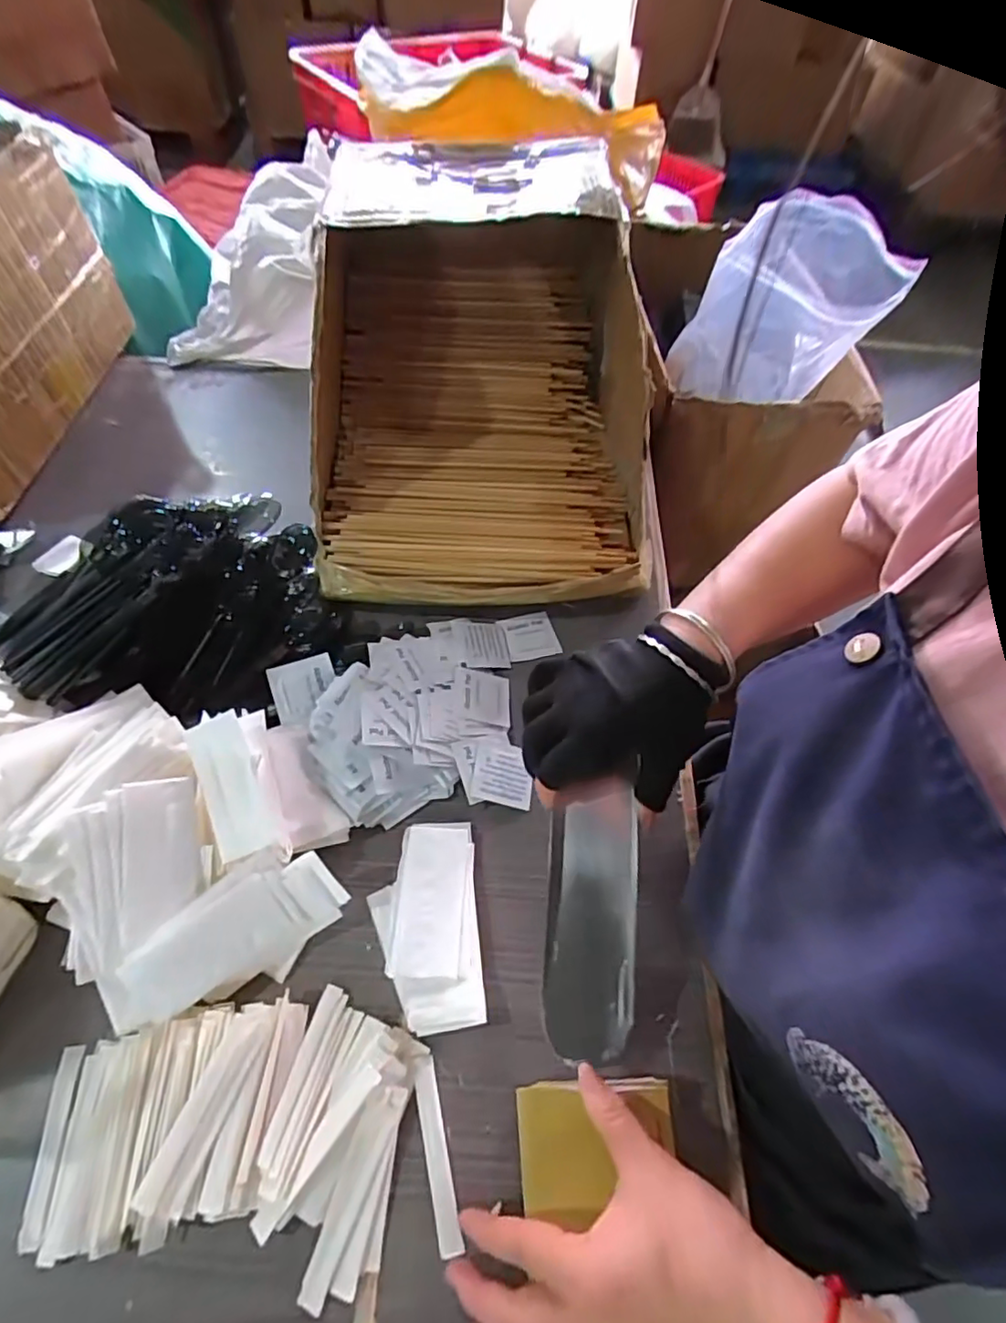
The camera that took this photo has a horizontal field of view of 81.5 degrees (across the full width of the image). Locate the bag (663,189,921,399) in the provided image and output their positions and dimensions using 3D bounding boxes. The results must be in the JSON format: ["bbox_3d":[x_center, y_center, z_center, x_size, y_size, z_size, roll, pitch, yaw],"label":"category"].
[{"bbox_3d":[0.337,-0.420,0.707,0.197,0.234,0.123,6,57,0],"label":"bag"}]

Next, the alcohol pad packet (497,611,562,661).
[{"bbox_3d":[0.025,-0.024,0.540,0.047,0.004,0.048,-10,58,-11],"label":"alcohol pad packet"}]

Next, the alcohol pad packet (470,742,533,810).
[{"bbox_3d":[0.000,0.088,0.461,0.047,0.004,0.048,13,55,-12],"label":"alcohol pad packet"}]

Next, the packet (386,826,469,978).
[{"bbox_3d":[-0.050,0.163,0.404,0.046,0.005,0.098,6,52,-5],"label":"packet"}]

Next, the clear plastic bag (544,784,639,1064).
[{"bbox_3d":[0.055,0.158,0.366,0.054,0.014,0.153,8,66,1],"label":"clear plastic bag"}]

